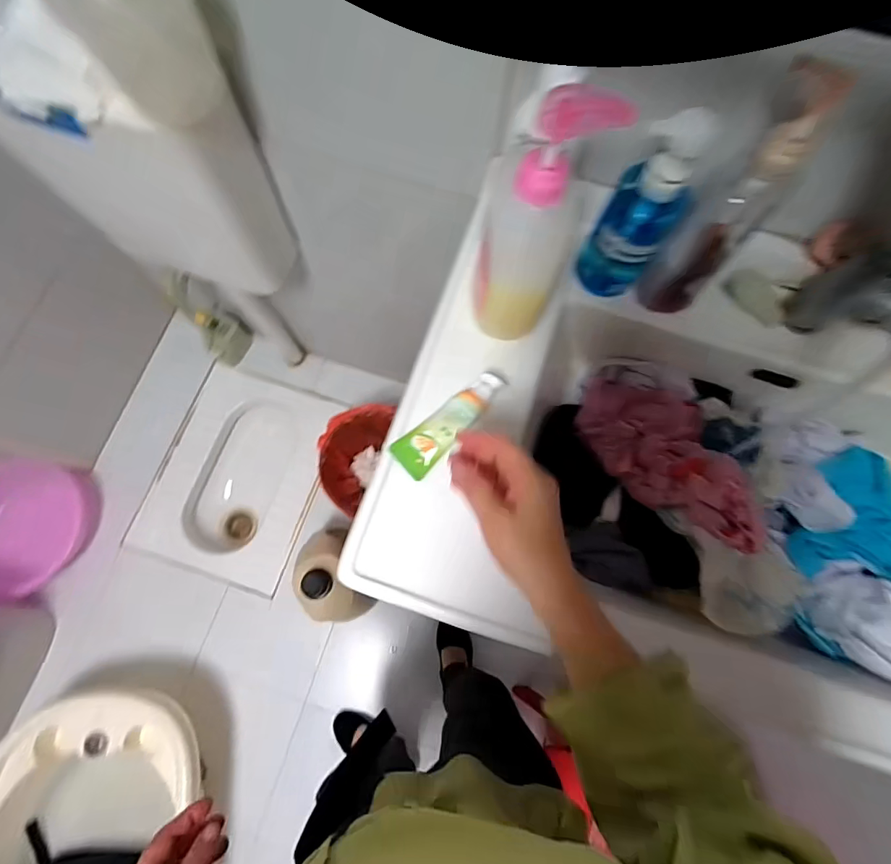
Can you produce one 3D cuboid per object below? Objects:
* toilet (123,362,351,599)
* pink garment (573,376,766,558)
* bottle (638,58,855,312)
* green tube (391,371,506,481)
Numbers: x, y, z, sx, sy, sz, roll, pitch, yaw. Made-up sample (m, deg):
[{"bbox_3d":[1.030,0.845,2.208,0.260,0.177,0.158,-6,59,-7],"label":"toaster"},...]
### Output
[{"bbox_3d":[-0.598,0.136,1.380,0.441,0.192,0.590,20,74,3],"label":"toilet"},{"bbox_3d":[0.235,0.017,0.503,0.100,0.060,0.247,-26,47,-8],"label":"pink garment"},{"bbox_3d":[0.255,-0.190,0.419,0.061,0.197,0.065,39,75,8],"label":"bottle"},{"bbox_3d":[0.005,-0.011,0.454,0.129,0.022,0.040,-44,77,-5],"label":"green tube"}]

